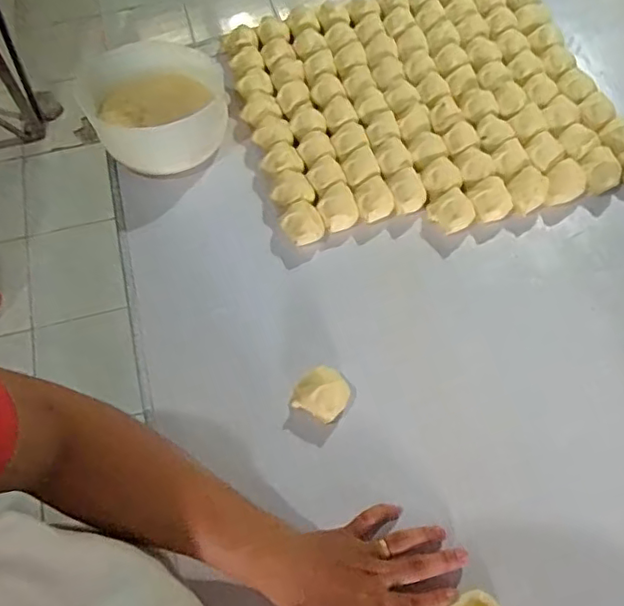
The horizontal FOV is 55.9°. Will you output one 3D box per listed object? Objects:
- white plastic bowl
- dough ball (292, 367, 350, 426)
[{"bbox_3d":[-0.201,-0.243,0.740,0.167,0.082,0.145,-4,63,-1],"label":"white plastic bowl"},{"bbox_3d":[0.011,0.095,0.603,0.051,0.037,0.046,27,66,14],"label":"dough ball"}]

